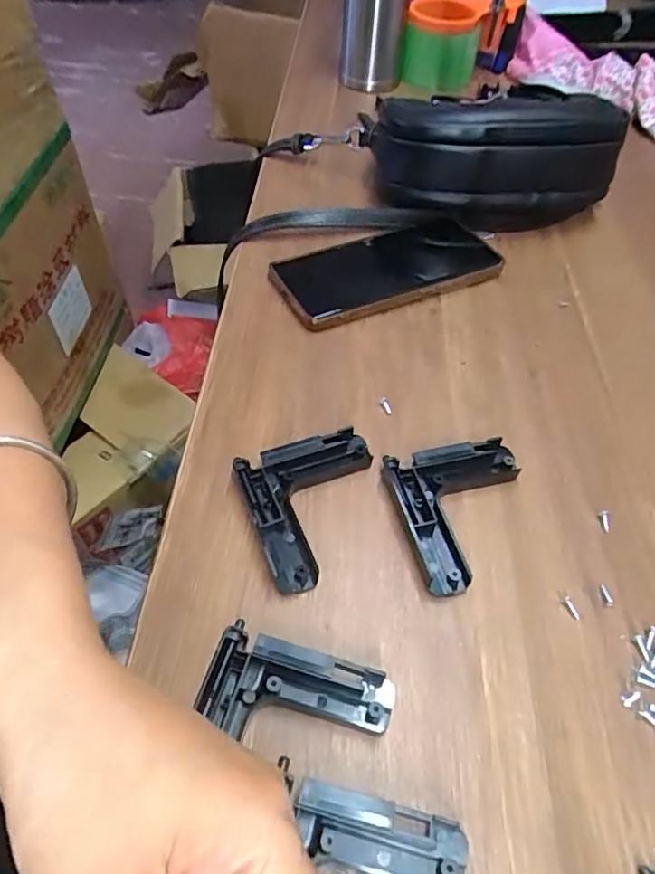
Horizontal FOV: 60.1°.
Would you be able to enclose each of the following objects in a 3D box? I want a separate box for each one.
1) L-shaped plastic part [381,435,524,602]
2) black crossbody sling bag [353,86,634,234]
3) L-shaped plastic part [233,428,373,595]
[{"bbox_3d":[0.072,0.039,0.288,0.069,0.016,0.076,-7,51,-9],"label":"L-shaped plastic part"},{"bbox_3d":[0.130,-0.221,0.456,0.192,0.095,0.075,6,51,1],"label":"black crossbody sling bag"},{"bbox_3d":[-0.003,0.035,0.286,0.070,0.015,0.074,-14,53,-14],"label":"L-shaped plastic part"}]

